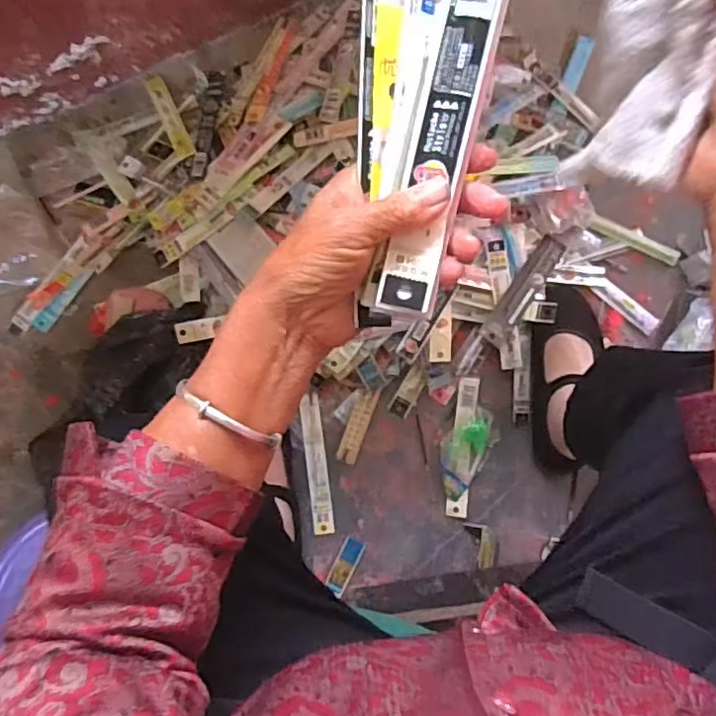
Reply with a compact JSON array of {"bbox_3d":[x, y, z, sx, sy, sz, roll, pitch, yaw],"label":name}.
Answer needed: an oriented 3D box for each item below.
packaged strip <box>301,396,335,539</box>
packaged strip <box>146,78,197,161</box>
[{"bbox_3d":[-0.052,0.136,0.772,0.025,0.007,0.174,-7,84,1],"label":"packaged strip"},{"bbox_3d":[-0.256,-0.329,0.826,0.023,0.007,0.135,-22,76,-11],"label":"packaged strip"}]

